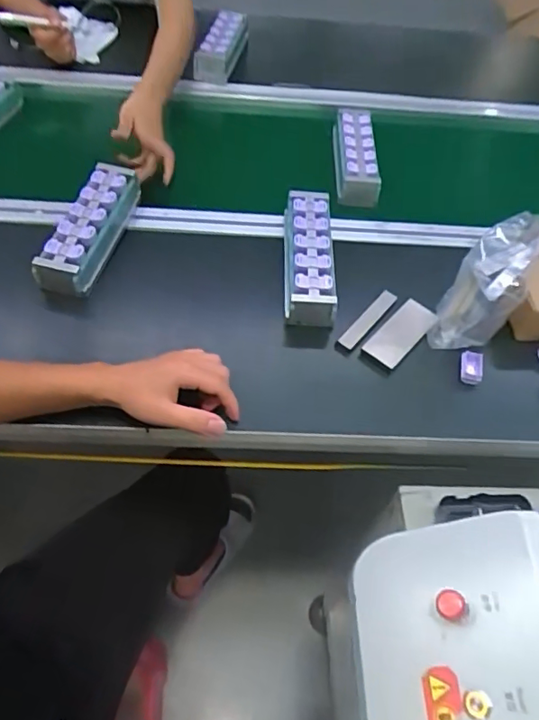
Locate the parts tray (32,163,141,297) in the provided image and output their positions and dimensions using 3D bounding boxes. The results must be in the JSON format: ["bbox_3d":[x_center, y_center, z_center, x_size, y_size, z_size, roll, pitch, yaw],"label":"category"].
[{"bbox_3d":[-0.218,-0.161,0.658,0.062,0.056,0.182,14,54,5],"label":"parts tray"}]

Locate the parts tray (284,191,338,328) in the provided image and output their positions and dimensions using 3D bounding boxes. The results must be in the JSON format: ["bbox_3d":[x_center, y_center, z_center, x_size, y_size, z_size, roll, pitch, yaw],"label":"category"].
[{"bbox_3d":[0.047,-0.130,0.668,0.062,0.053,0.188,1,54,-4],"label":"parts tray"}]

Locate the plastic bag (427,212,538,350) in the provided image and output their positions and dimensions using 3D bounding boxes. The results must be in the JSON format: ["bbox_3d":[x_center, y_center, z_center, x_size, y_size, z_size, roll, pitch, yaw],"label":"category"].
[{"bbox_3d":[0.253,-0.089,0.608,0.073,0.131,0.128,28,56,15],"label":"plastic bag"}]

